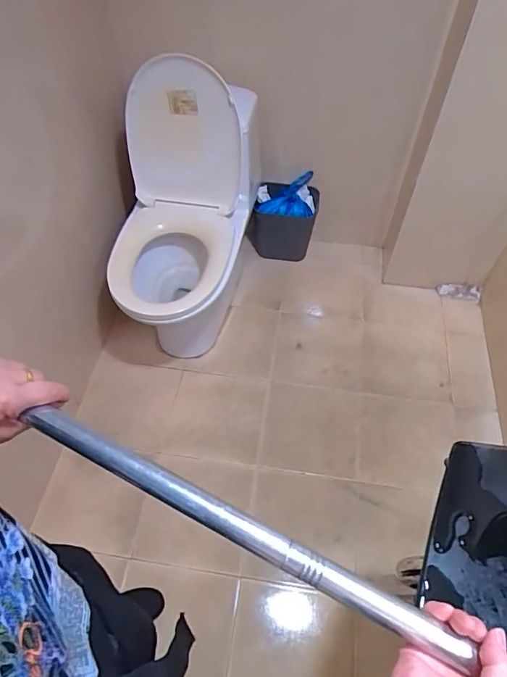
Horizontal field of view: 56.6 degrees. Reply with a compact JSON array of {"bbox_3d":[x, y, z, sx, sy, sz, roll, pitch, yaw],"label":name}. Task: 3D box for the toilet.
[{"bbox_3d":[-0.269,-0.298,1.436,0.402,0.813,0.611,12,55,8],"label":"toilet"}]

